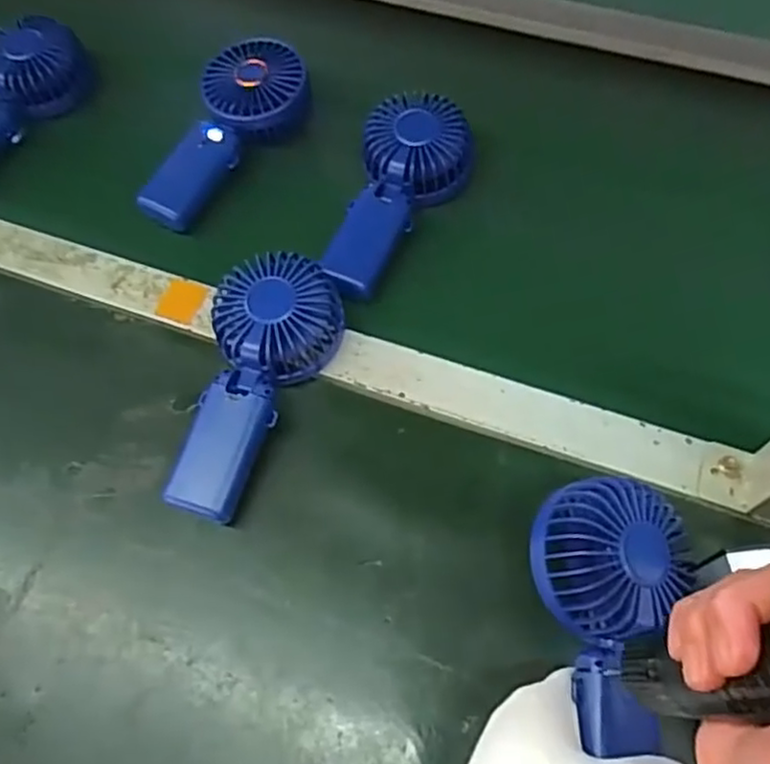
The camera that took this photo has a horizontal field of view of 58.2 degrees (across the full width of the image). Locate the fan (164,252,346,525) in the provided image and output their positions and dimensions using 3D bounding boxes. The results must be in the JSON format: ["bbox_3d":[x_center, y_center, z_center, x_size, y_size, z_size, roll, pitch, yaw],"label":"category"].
[{"bbox_3d":[-0.079,0.001,0.454,0.080,0.056,0.176,7,63,6],"label":"fan"}]

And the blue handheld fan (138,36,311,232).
[{"bbox_3d":[-0.133,-0.202,0.567,0.079,0.051,0.181,30,68,17],"label":"blue handheld fan"}]

